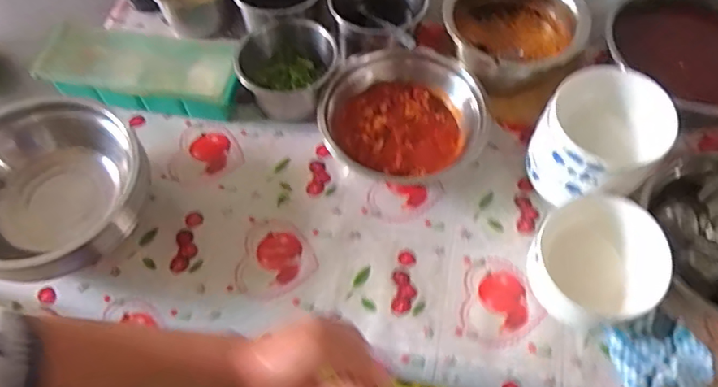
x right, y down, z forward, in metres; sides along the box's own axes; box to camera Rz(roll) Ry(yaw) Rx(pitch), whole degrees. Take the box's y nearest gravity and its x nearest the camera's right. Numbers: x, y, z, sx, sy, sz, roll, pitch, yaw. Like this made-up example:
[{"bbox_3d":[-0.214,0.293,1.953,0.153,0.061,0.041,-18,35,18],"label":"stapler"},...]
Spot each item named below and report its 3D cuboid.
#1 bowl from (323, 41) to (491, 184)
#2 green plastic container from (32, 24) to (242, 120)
[{"bbox_3d":[0.056,-0.117,0.787,0.200,0.095,0.214,0,59,0],"label":"bowl"},{"bbox_3d":[-0.332,-0.190,0.844,0.303,0.075,0.142,4,59,3],"label":"green plastic container"}]

